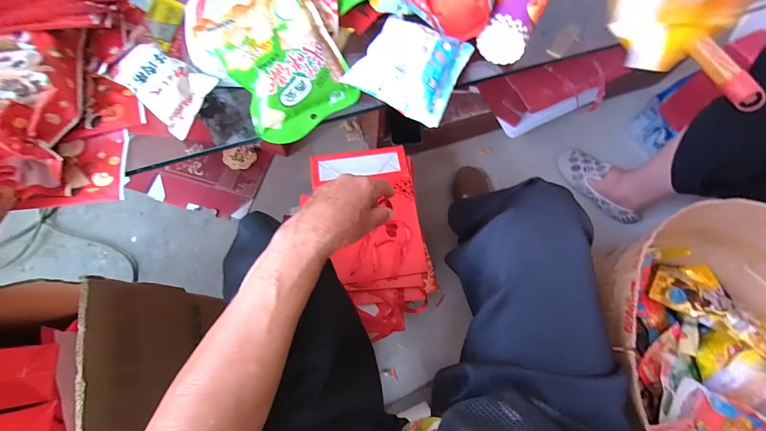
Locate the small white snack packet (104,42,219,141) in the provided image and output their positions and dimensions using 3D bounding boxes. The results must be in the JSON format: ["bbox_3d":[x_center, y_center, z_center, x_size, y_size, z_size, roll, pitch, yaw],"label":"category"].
[{"bbox_3d":[-0.242,-0.147,0.375,0.097,0.022,0.074,40,85,-11],"label":"small white snack packet"}]

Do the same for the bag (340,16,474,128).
[{"bbox_3d":[0.035,-0.183,0.389,0.120,0.040,0.119,28,72,7],"label":"bag"}]

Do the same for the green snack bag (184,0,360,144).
[{"bbox_3d":[-0.135,-0.194,0.386,0.137,0.061,0.199,-36,76,-14],"label":"green snack bag"}]

